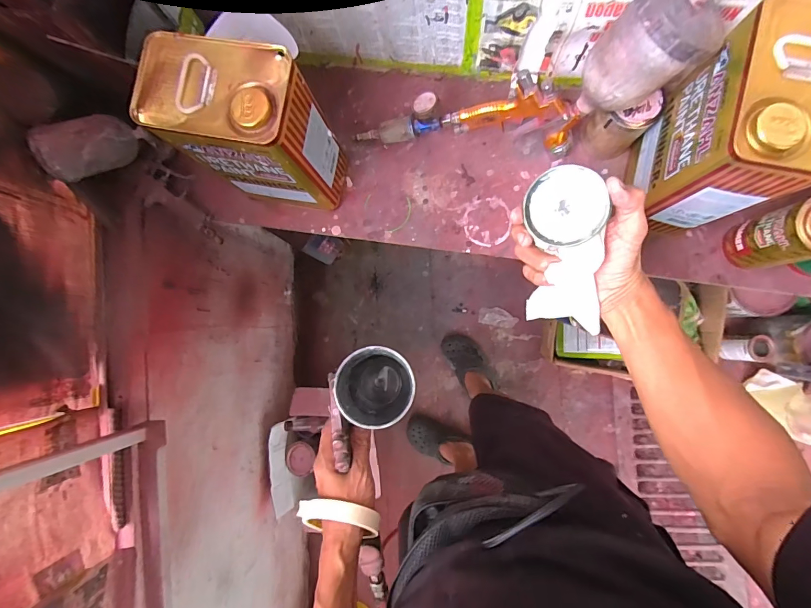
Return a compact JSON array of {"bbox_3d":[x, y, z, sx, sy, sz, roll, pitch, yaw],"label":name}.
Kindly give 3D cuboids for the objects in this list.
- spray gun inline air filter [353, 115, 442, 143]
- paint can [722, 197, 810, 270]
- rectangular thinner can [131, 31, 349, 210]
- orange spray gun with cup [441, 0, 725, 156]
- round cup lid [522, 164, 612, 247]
[{"bbox_3d":[-0.018,-0.271,0.605,0.147,0.029,0.032,4,87,28],"label":"spray gun inline air filter"},{"bbox_3d":[0.503,-0.090,0.509,0.071,0.122,0.070,0,87,5],"label":"paint can"},{"bbox_3d":[-0.193,-0.221,0.526,0.167,0.238,0.105,11,88,5],"label":"rectangular thinner can"},{"bbox_3d":[0.210,-0.288,0.507,0.150,0.308,0.106,1,86,-38],"label":"orange spray gun with cup"},{"bbox_3d":[0.155,-0.095,0.376,0.070,0.009,0.073,15,117,31],"label":"round cup lid"}]

